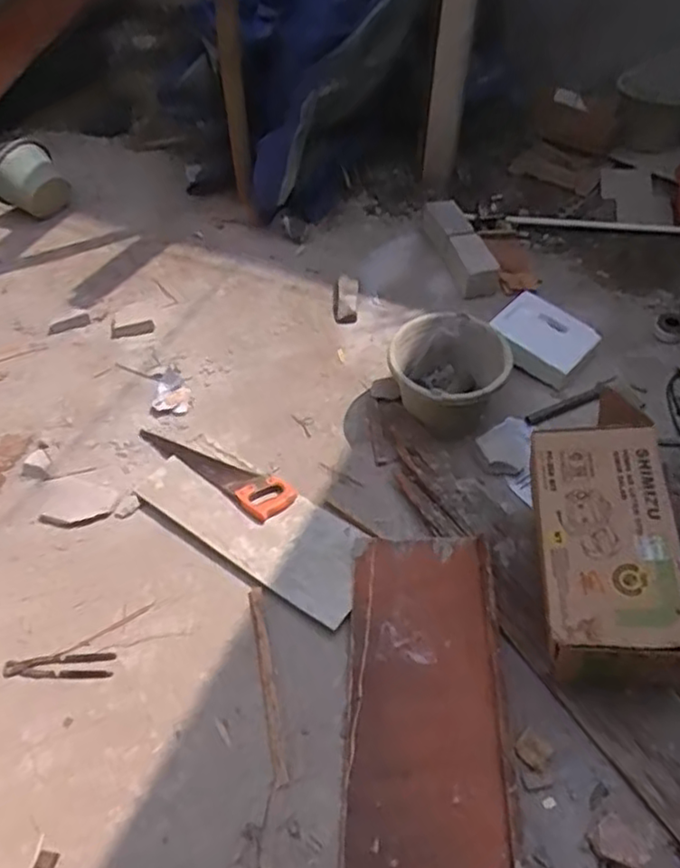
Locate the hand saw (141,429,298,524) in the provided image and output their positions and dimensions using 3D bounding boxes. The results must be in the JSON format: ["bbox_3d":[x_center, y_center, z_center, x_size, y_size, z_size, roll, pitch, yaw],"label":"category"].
[{"bbox_3d":[-0.315,0.075,1.751,0.461,0.024,0.115,30,60,25],"label":"hand saw"}]

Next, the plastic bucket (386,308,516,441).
[{"bbox_3d":[0.272,-0.142,1.742,0.270,0.202,0.272,0,50,0],"label":"plastic bucket"}]

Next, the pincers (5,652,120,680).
[{"bbox_3d":[-0.589,0.487,1.453,0.221,0.026,0.057,-2,52,3],"label":"pincers"}]

